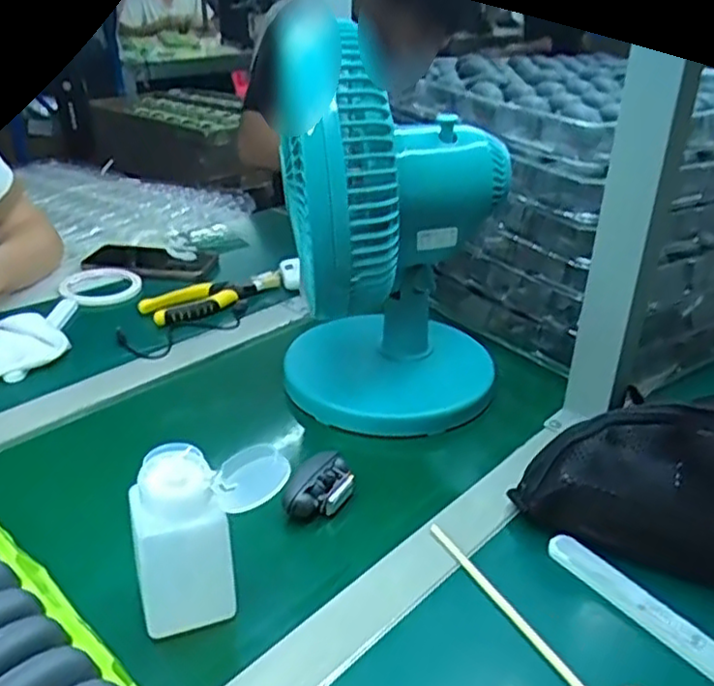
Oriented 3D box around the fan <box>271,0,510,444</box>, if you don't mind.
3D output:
[{"bbox_3d":[0.036,-0.089,0.579,0.174,0.309,0.182,2,27,3],"label":"fan"}]

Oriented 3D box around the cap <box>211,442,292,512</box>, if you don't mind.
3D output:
[{"bbox_3d":[-0.060,0.076,0.395,0.046,0.006,0.041,-19,43,17],"label":"cap"}]

